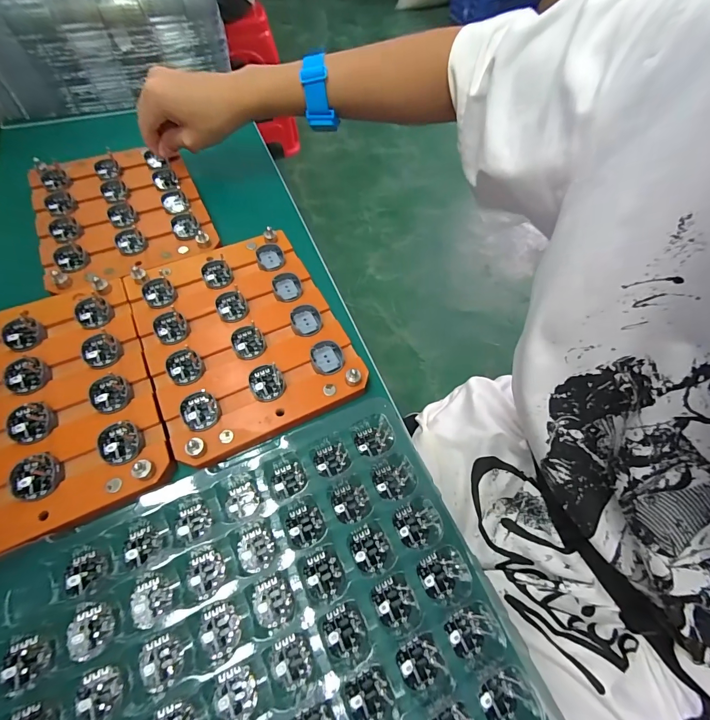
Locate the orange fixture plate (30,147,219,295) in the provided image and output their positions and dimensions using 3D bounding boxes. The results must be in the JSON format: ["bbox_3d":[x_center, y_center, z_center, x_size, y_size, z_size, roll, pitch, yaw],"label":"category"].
[{"bbox_3d":[-0.232,-0.150,0.355,0.148,0.013,0.178,-24,65,-16],"label":"orange fixture plate"}]

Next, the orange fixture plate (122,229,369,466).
[{"bbox_3d":[-0.095,-0.028,0.295,0.146,0.009,0.191,-24,66,-16],"label":"orange fixture plate"}]

